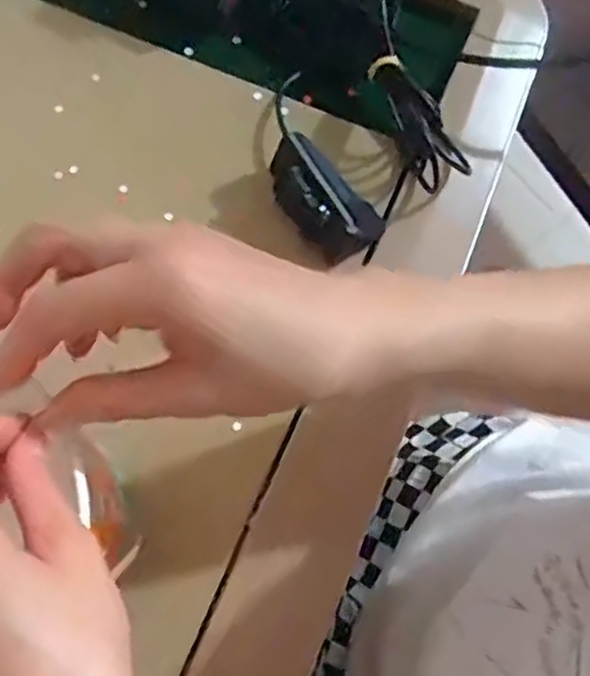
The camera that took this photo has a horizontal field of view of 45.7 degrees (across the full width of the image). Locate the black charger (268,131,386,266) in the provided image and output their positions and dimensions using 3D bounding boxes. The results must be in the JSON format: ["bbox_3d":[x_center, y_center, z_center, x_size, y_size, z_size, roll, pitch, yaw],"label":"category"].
[{"bbox_3d":[0.014,-0.079,0.406,0.037,0.033,0.075,-38,79,-8],"label":"black charger"}]

